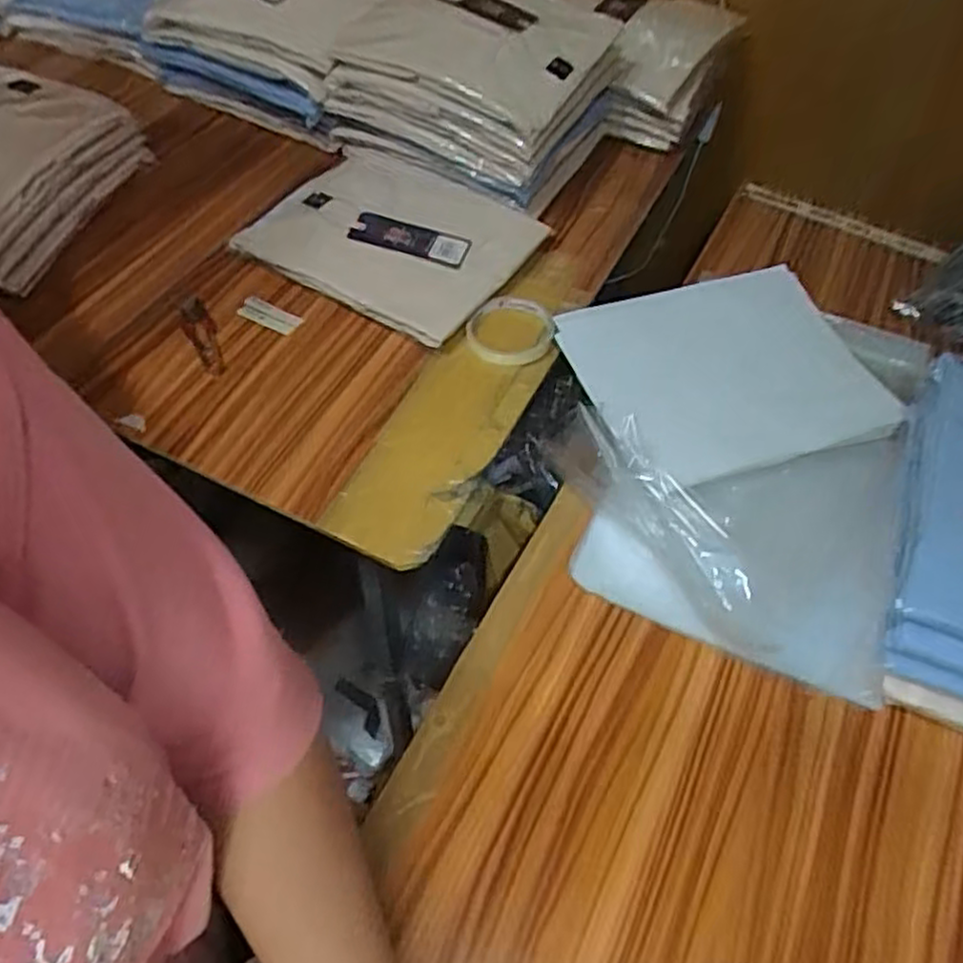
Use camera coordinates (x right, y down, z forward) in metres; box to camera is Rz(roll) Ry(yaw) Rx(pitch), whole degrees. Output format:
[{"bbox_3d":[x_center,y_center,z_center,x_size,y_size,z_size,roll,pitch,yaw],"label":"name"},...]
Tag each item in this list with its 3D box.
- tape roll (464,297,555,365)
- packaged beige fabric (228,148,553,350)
[{"bbox_3d":[0.027,-0.143,0.711,0.080,0.015,0.080,2,53,-3],"label":"tape roll"},{"bbox_3d":[-0.091,-0.253,0.774,0.265,0.035,0.218,27,56,15],"label":"packaged beige fabric"}]

